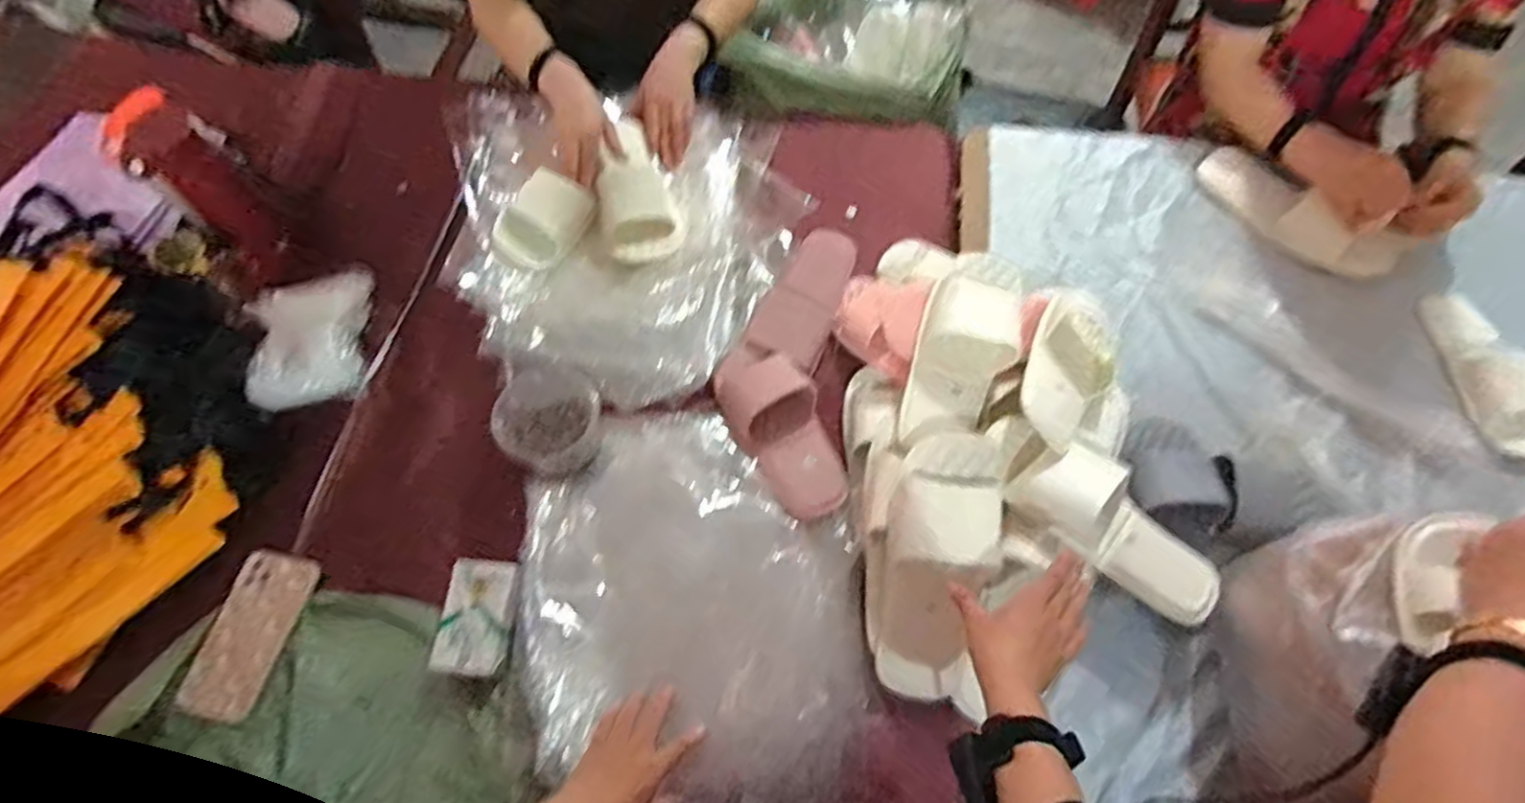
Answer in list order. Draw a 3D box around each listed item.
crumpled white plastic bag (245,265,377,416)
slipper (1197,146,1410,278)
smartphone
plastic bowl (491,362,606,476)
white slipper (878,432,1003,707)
[{"bbox_3d":[-0.547,-0.076,0.885,0.127,0.047,0.181,-11,64,-6],"label":"crumpled white plastic bag"},{"bbox_3d":[0.725,-0.260,0.993,0.098,0.043,0.269,-41,71,-19],"label":"slipper"},{"bbox_3d":[-0.525,0.240,0.751,0.077,0.016,0.163,13,67,-9],"label":"smartphone"},{"bbox_3d":[-0.234,0.020,0.810,0.104,0.063,0.108,0,64,-1],"label":"plastic bowl"},{"bbox_3d":[0.180,0.165,0.741,0.114,0.059,0.277,13,86,6],"label":"white slipper"}]

